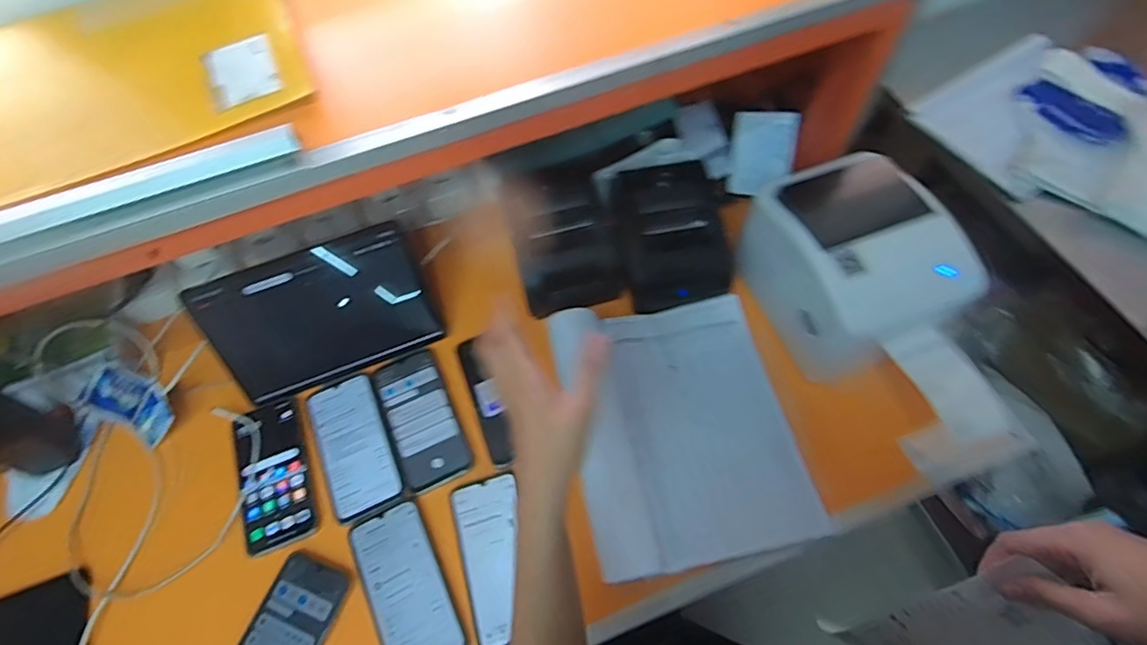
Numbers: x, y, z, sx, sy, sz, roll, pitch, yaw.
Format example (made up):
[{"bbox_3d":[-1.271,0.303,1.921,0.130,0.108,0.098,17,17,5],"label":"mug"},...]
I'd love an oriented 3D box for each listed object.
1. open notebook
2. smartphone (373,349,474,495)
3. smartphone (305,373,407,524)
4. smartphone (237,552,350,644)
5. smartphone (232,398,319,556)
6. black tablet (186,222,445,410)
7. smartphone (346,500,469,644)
[{"bbox_3d":[0.121,0.106,0.613,0.241,0.059,0.288,-12,61,-3],"label":"open notebook"},{"bbox_3d":[-0.182,0.113,0.659,0.079,0.007,0.166,-24,62,-10],"label":"smartphone"},{"bbox_3d":[-0.258,0.142,0.648,0.083,0.004,0.165,-25,62,-10],"label":"smartphone"},{"bbox_3d":[-0.300,0.324,0.551,0.078,0.005,0.167,18,63,13],"label":"smartphone"},{"bbox_3d":[-0.347,0.172,0.635,0.078,0.014,0.166,-21,62,-9],"label":"smartphone"},{"bbox_3d":[-0.298,-0.009,0.658,0.241,0.159,0.017,-21,28,-6],"label":"black tablet"},{"bbox_3d":[-0.174,0.277,0.576,0.082,0.007,0.167,-27,63,-12],"label":"smartphone"}]

